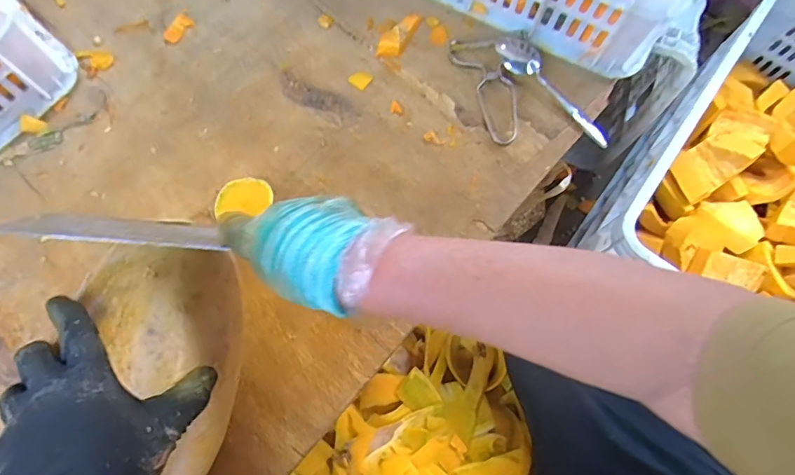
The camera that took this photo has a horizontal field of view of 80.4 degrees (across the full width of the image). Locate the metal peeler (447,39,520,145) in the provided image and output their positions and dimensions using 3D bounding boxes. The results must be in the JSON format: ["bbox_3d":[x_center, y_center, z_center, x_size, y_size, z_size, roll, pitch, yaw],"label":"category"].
[{"bbox_3d":[0.104,-0.172,0.533,0.053,0.016,0.138,-20,75,-8],"label":"metal peeler"}]

